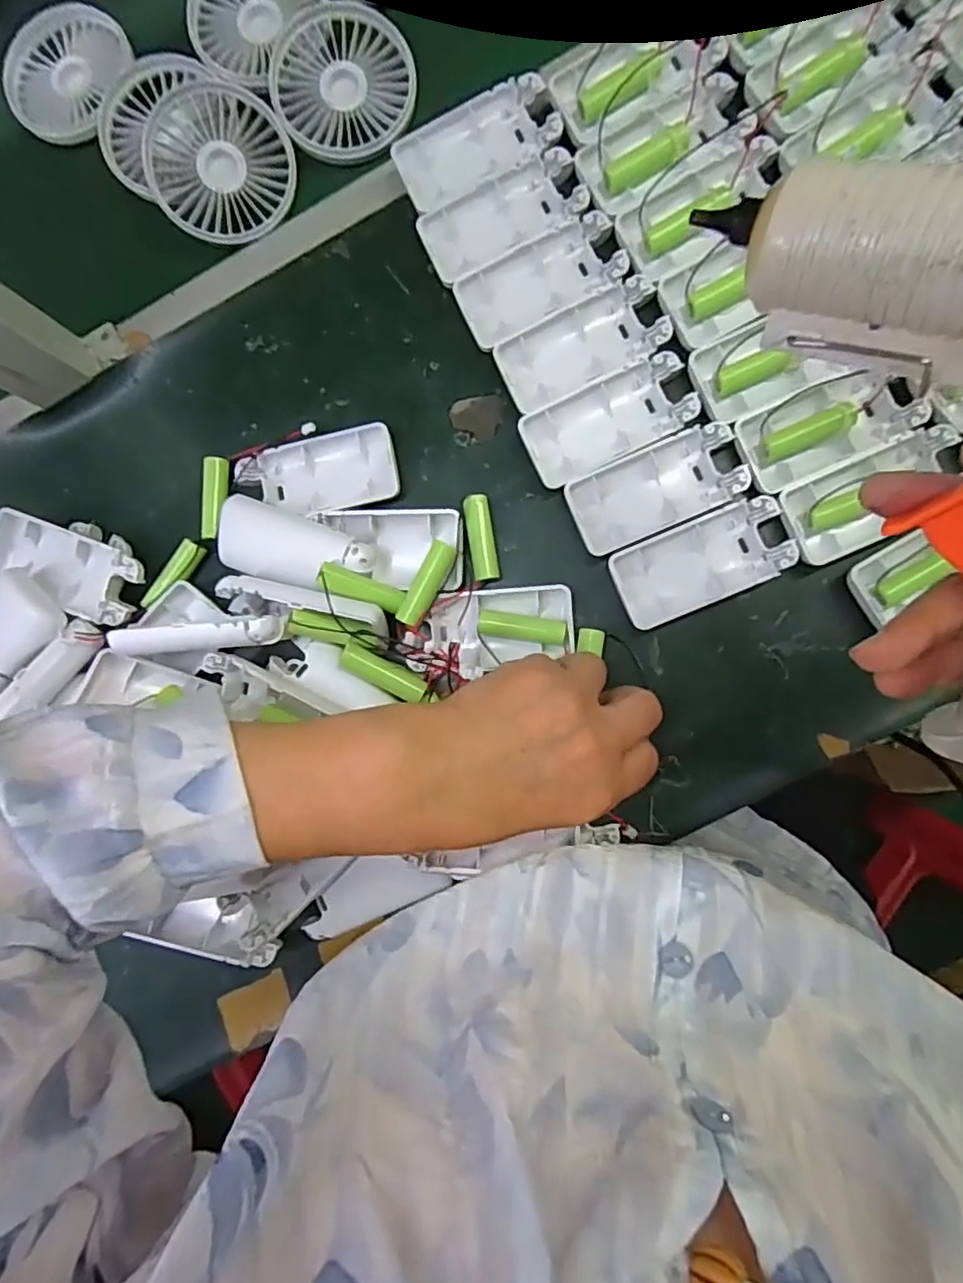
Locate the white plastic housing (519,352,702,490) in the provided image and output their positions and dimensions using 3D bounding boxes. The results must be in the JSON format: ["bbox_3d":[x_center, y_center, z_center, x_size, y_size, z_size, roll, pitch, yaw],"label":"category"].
[{"bbox_3d":[0.071,-0.125,0.343,0.093,0.012,0.042,-24,85,5],"label":"white plastic housing"}]

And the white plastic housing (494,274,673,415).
[{"bbox_3d":[0.058,-0.167,0.346,0.092,0.012,0.046,-23,85,5],"label":"white plastic housing"}]

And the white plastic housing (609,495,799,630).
[{"bbox_3d":[0.121,-0.043,0.337,0.094,0.014,0.046,-23,85,5],"label":"white plastic housing"}]

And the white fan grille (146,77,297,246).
[{"bbox_3d":[-0.164,-0.304,0.381,0.085,0.019,0.097,-9,86,6],"label":"white fan grille"}]

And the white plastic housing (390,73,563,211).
[{"bbox_3d":[-0.003,-0.293,0.358,0.094,0.010,0.047,-20,85,7],"label":"white plastic housing"}]

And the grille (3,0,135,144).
[{"bbox_3d":[-0.279,-0.383,0.405,0.091,0.014,0.083,18,90,7],"label":"grille"}]

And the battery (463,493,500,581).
[{"bbox_3d":[0.000,-0.060,0.351,0.014,0.012,0.049,-10,86,6],"label":"battery"}]

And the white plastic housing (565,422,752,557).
[{"bbox_3d":[0.097,-0.085,0.340,0.094,0.012,0.045,-24,85,5],"label":"white plastic housing"}]

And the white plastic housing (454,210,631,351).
[{"bbox_3d":[0.035,-0.209,0.354,0.094,0.013,0.045,-27,85,5],"label":"white plastic housing"}]

